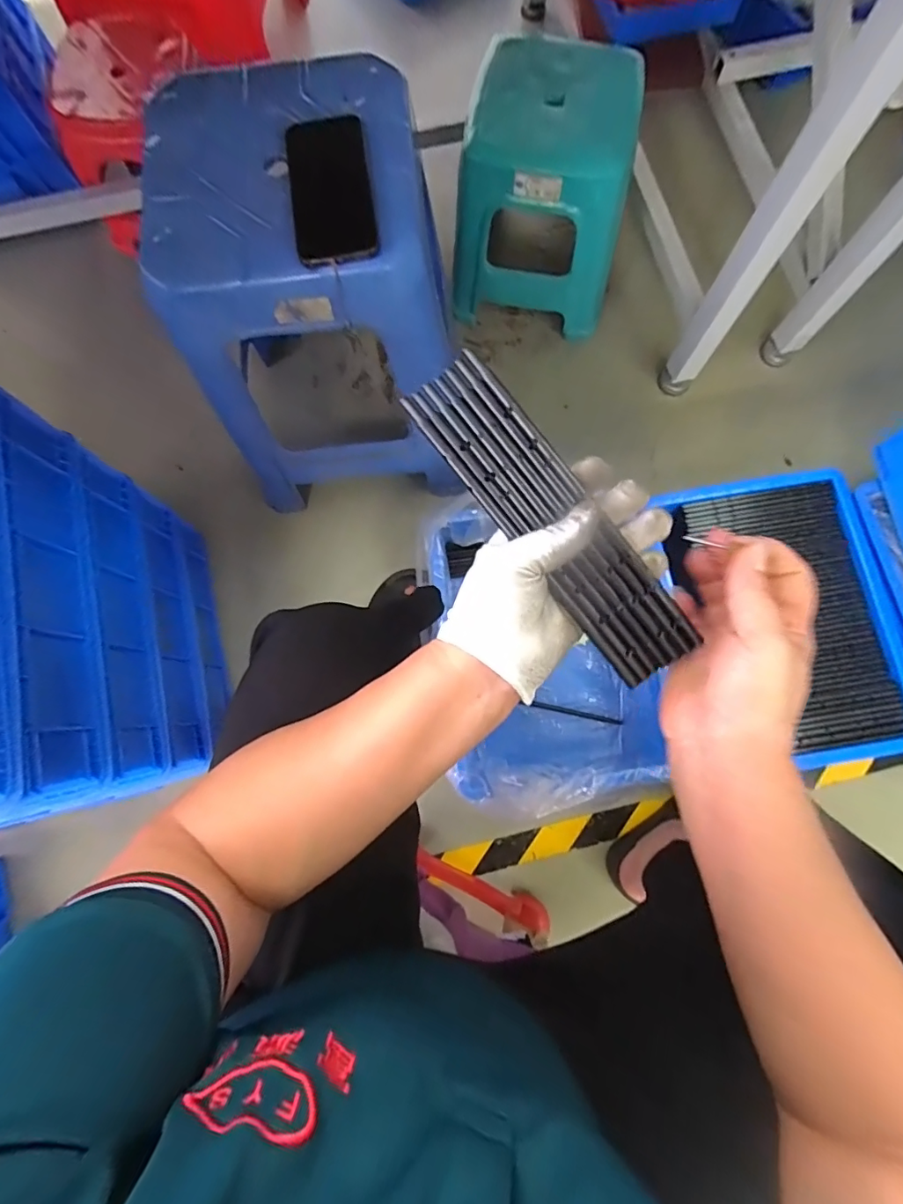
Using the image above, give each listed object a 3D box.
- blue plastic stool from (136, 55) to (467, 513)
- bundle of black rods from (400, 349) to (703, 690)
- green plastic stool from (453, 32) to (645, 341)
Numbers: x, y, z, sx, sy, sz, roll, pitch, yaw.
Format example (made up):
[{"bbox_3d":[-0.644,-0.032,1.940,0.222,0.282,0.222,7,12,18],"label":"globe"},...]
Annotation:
[{"bbox_3d":[-0.147,-0.354,0.662,0.294,0.386,0.322,4,79,2],"label":"blue plastic stool"},{"bbox_3d":[0.062,-0.048,0.307,0.051,0.005,0.222,-39,93,7],"label":"bundle of black rods"},{"bbox_3d":[0.140,-0.630,0.803,0.238,0.269,0.251,7,79,3],"label":"green plastic stool"}]

